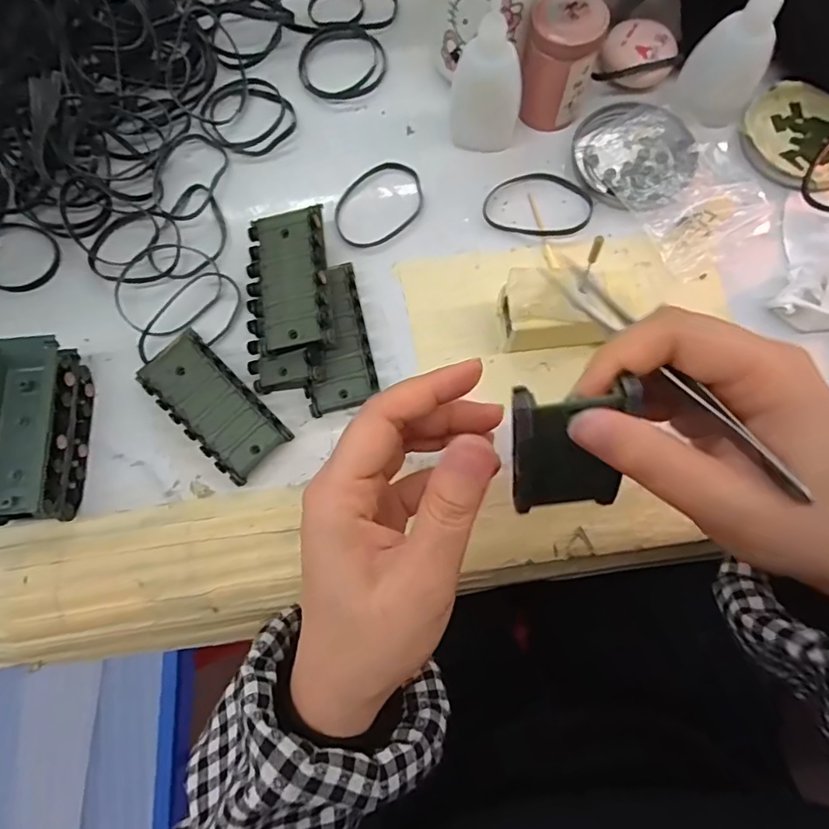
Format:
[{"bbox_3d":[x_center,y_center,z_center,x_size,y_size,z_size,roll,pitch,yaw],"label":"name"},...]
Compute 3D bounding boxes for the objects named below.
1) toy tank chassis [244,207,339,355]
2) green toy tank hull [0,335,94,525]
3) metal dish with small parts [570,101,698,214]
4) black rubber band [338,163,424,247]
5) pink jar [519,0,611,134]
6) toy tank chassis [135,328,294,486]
[{"bbox_3d":[-0.075,-0.079,0.308,0.052,0.012,0.087,-10,75,10],"label":"toy tank chassis"},{"bbox_3d":[-0.218,0.010,0.298,0.045,0.033,0.099,-4,73,2],"label":"green toy tank hull"},{"bbox_3d":[0.146,-0.174,0.347,0.080,0.015,0.081,-1,73,3],"label":"metal dish with small parts"},{"bbox_3d":[-0.023,-0.140,0.346,0.049,0.004,0.068,27,76,10],"label":"black rubber band"},{"bbox_3d":[0.091,-0.227,0.335,0.044,0.061,0.045,-1,73,3],"label":"pink jar"},{"bbox_3d":[-0.118,-0.006,0.307,0.088,0.017,0.044,43,79,14],"label":"toy tank chassis"}]

